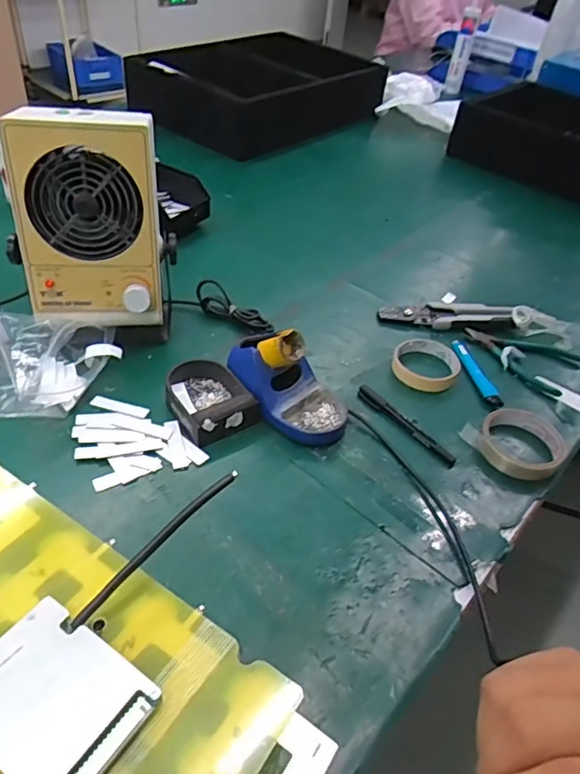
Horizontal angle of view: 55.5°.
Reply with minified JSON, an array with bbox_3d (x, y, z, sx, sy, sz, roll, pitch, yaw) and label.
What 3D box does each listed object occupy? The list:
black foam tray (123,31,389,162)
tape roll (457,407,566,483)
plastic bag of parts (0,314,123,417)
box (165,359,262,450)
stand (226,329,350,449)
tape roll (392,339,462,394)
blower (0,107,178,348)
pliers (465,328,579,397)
[{"bbox_3d":[-0.077,-0.683,1.264,0.405,0.128,0.506,32,48,24],"label":"black foam tray"},{"bbox_3d":[0.250,0.060,0.599,0.089,0.022,0.087,4,43,-3],"label":"tape roll"},{"bbox_3d":[-0.301,-0.025,0.586,0.226,0.060,0.114,-10,45,-17],"label":"plastic bag of parts"},{"bbox_3d":[-0.093,0.008,0.602,0.079,0.033,0.113,-22,50,-28],"label":"box"},{"bbox_3d":[0.002,-0.011,0.598,0.085,0.082,0.144,-27,52,-31],"label":"stand"},{"bbox_3d":[0.171,-0.030,0.691,0.079,0.019,0.079,4,43,-3],"label":"tape roll"},{"bbox_3d":[-0.214,-0.167,0.607,0.163,0.231,0.124,-10,45,-18],"label":"blower"},{"bbox_3d":[0.307,-0.048,0.735,0.141,0.019,0.100,31,48,24],"label":"pliers"}]

